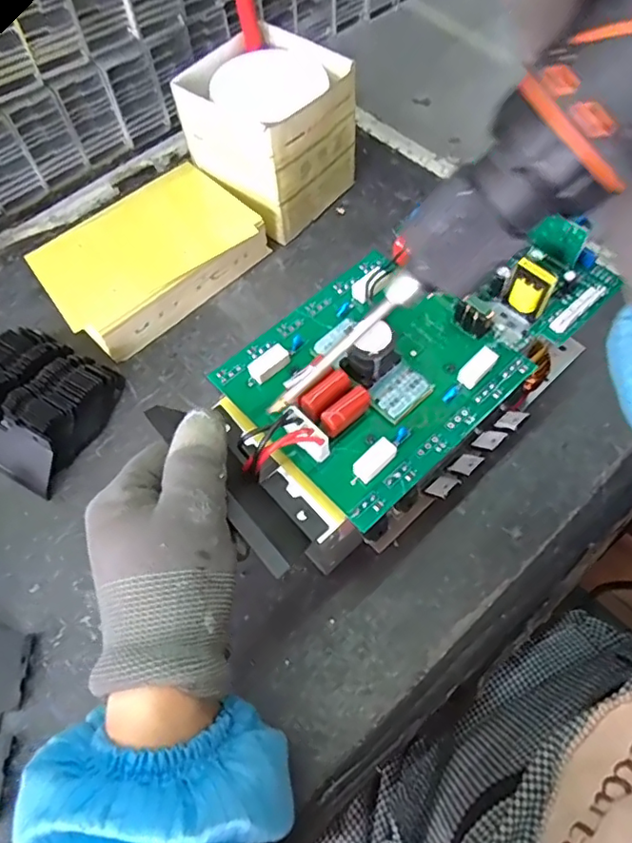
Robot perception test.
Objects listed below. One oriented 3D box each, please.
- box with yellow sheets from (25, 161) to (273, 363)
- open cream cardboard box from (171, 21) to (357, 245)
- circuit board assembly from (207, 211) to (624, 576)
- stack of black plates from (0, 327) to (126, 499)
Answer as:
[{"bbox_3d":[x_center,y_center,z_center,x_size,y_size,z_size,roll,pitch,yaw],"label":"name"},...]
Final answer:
[{"bbox_3d":[-0.138,-0.138,0.459,0.172,0.051,0.113,-41,67,-17],"label":"box with yellow sheets"},{"bbox_3d":[-0.038,-0.250,0.480,0.110,0.111,0.109,35,69,19],"label":"open cream cardboard box"},{"bbox_3d":[0.052,-0.043,0.302,0.232,0.040,0.138,-39,66,-16],"label":"circuit board assembly"},{"bbox_3d":[-0.218,-0.018,0.410,0.119,0.034,0.104,26,67,16],"label":"stack of black plates"}]

